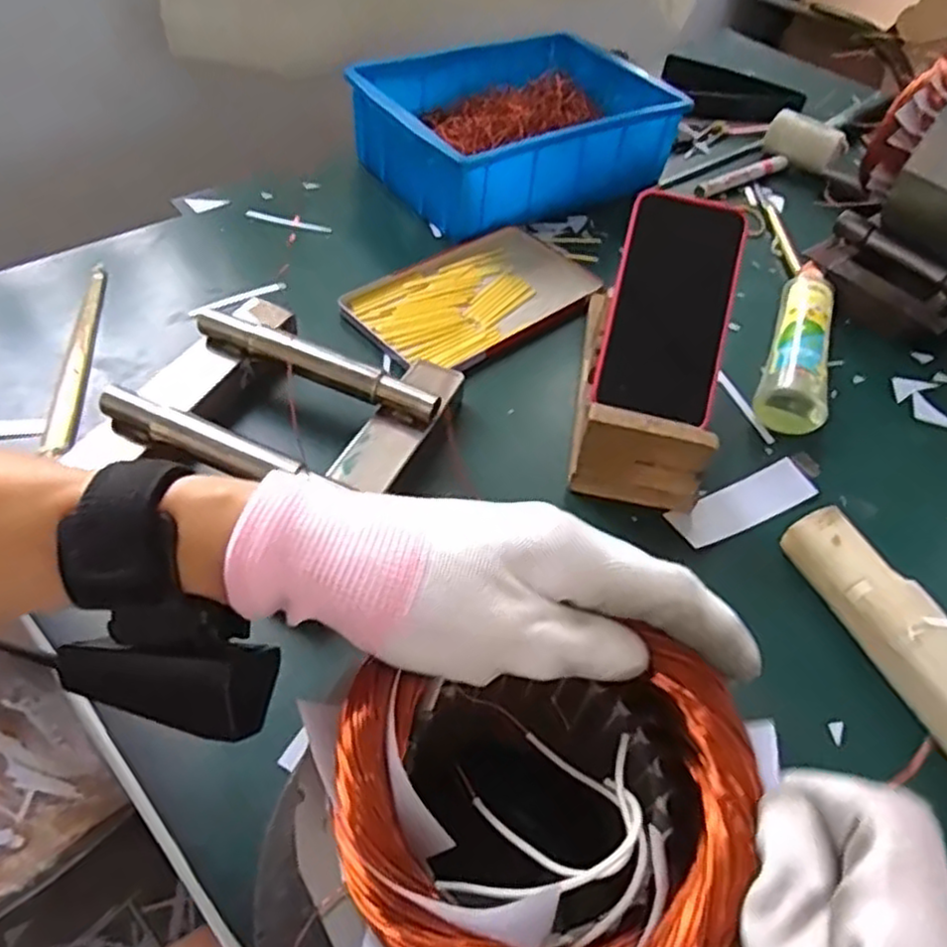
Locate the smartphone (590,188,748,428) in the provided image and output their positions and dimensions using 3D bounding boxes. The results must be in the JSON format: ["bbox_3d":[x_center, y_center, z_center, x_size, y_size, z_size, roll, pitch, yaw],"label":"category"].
[{"bbox_3d":[0.139,-0.118,0.501,0.080,0.007,0.157,14,85,8],"label":"smartphone"}]

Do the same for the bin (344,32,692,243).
[{"bbox_3d":[0.042,-0.345,0.723,0.289,0.088,0.194,-26,58,-25],"label":"bin"}]

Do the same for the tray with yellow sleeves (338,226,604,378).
[{"bbox_3d":[0.010,-0.151,0.607,0.213,0.018,0.126,-33,61,-29],"label":"tray with yellow sleeves"}]

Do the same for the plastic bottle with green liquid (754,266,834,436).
[{"bbox_3d":[0.264,-0.105,0.579,0.049,0.039,0.202,21,51,11],"label":"plastic bottle with green liquid"}]

